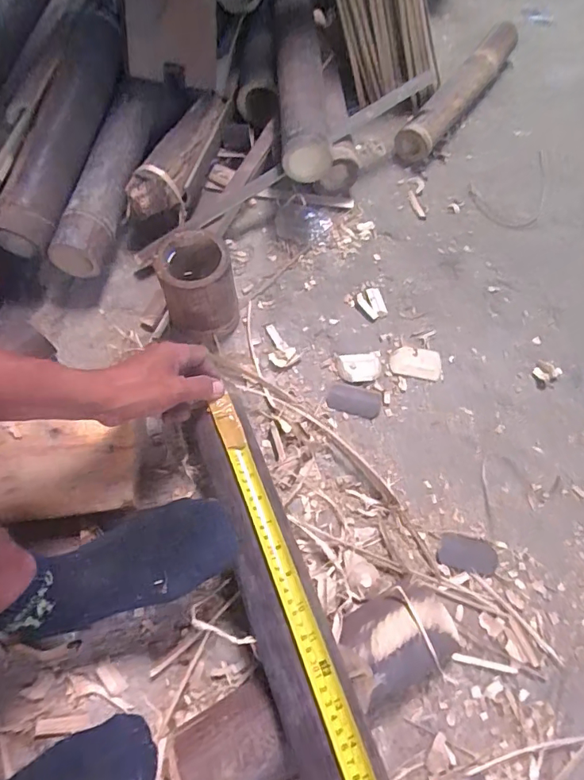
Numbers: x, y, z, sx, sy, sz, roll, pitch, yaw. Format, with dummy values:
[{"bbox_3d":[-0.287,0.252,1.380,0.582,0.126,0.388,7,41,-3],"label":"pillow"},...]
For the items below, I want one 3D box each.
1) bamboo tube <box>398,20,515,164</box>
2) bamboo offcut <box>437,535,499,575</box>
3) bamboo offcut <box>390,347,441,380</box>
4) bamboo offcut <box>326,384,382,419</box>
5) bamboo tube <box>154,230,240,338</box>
[{"bbox_3d":[0.294,-0.519,0.831,0.069,0.065,0.357,36,69,14],"label":"bamboo tube"},{"bbox_3d":[0.197,0.184,0.537,0.065,0.004,0.035,9,64,3],"label":"bamboo offcut"},{"bbox_3d":[0.162,-0.035,0.628,0.067,0.011,0.042,5,64,1],"label":"bamboo offcut"},{"bbox_3d":[0.079,0.015,0.609,0.067,0.006,0.038,12,65,4],"label":"bamboo offcut"},{"bbox_3d":[-0.113,-0.117,0.585,0.080,0.123,0.075,-15,67,-10],"label":"bamboo tube"}]

